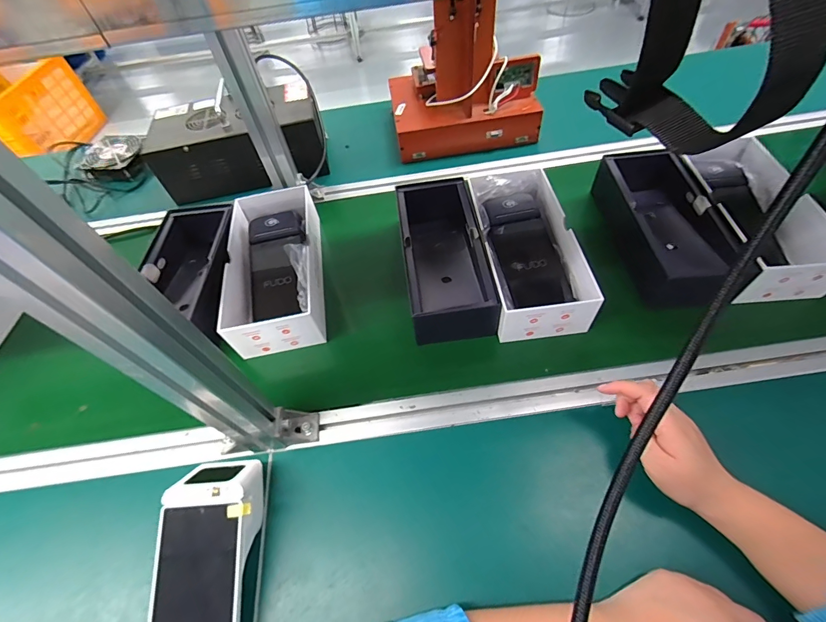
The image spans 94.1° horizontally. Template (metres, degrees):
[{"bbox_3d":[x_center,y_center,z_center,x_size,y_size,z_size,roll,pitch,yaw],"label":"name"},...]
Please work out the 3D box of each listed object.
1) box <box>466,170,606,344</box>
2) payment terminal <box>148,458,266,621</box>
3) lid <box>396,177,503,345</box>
[{"bbox_3d":[0.160,-0.092,0.553,0.123,0.064,0.262,-6,58,-1],"label":"box"},{"bbox_3d":[-0.198,0.247,0.359,0.087,0.060,0.205,-5,52,4],"label":"payment terminal"},{"bbox_3d":[0.043,-0.084,0.563,0.113,0.072,0.253,-6,58,-1],"label":"lid"}]

